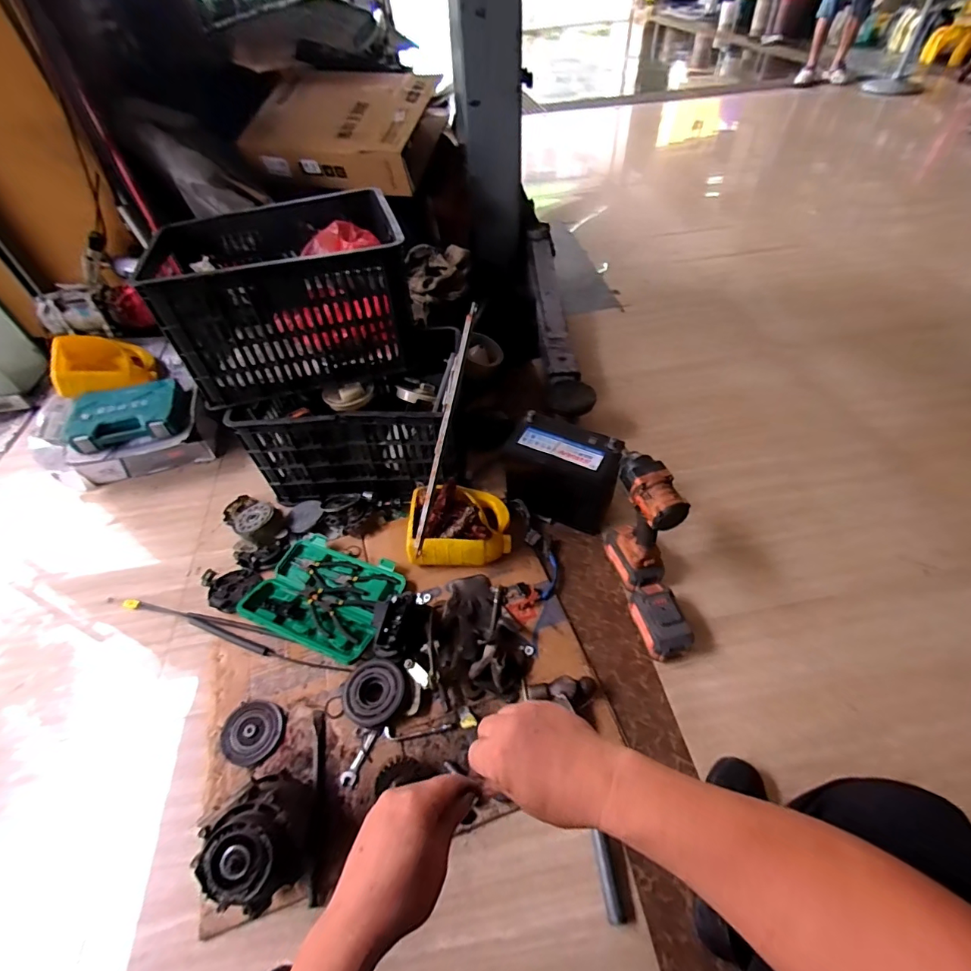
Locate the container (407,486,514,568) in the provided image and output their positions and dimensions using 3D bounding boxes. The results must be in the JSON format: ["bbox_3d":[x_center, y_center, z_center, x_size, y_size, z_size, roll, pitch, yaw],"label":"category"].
[{"bbox_3d":[-0.057,0.085,1.034,0.215,0.108,0.190,-3,51,3],"label":"container"}]

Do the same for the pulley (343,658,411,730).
[{"bbox_3d":[-0.203,0.387,0.877,0.112,0.045,0.112,-3,51,3],"label":"pulley"}]

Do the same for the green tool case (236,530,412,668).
[{"bbox_3d":[-0.342,0.230,1.007,0.304,0.036,0.227,17,55,19],"label":"green tool case"}]

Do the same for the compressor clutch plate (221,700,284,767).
[{"bbox_3d":[-0.428,0.450,0.862,0.106,0.015,0.101,-3,51,3],"label":"compressor clutch plate"}]

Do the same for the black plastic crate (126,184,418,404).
[{"bbox_3d":[-0.445,-0.461,1.094,0.496,0.266,0.429,-15,50,-8],"label":"black plastic crate"}]

